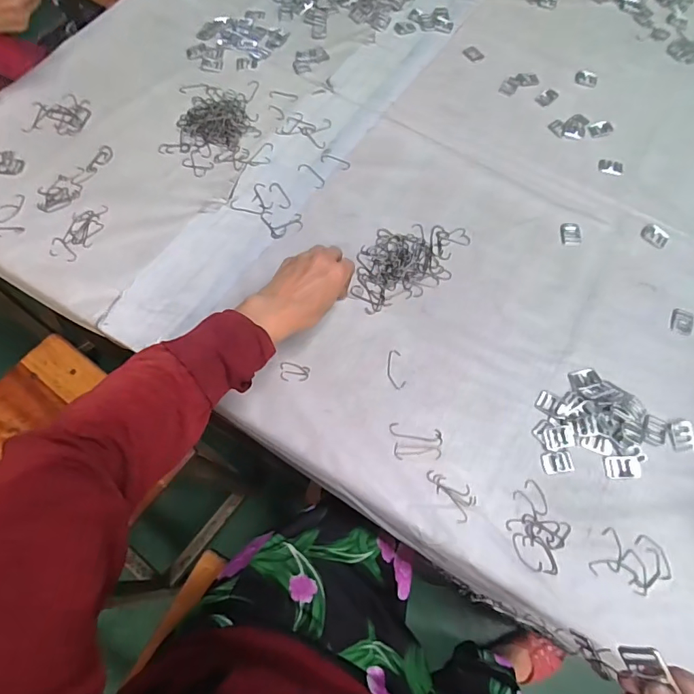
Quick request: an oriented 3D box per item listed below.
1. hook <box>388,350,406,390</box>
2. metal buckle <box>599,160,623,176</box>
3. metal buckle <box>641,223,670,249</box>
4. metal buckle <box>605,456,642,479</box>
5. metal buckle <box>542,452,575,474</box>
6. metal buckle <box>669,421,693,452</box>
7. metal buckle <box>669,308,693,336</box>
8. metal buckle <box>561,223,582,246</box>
[{"bbox_3d":[0.053,0.024,0.505,0.018,0.004,0.045,-8,68,-4],"label":"hook"},{"bbox_3d":[0.359,-0.244,0.624,0.032,0.004,0.023,9,68,3],"label":"metal buckle"},{"bbox_3d":[0.390,-0.141,0.579,0.029,0.004,0.034,-39,73,-15],"label":"metal buckle"},{"bbox_3d":[0.281,0.124,0.469,0.031,0.006,0.022,-7,84,15],"label":"metal buckle"},{"bbox_3d":[0.216,0.118,0.469,0.030,0.004,0.020,-6,68,-3],"label":"metal buckle"},{"bbox_3d":[0.352,0.094,0.480,0.025,0.006,0.031,-10,80,2],"label":"metal buckle"},{"bbox_3d":[0.391,-0.029,0.535,0.024,0.005,0.031,19,69,7],"label":"metal buckle"},{"bbox_3d":[0.283,-0.143,0.579,0.027,0.004,0.033,-1,68,-1],"label":"metal buckle"}]

